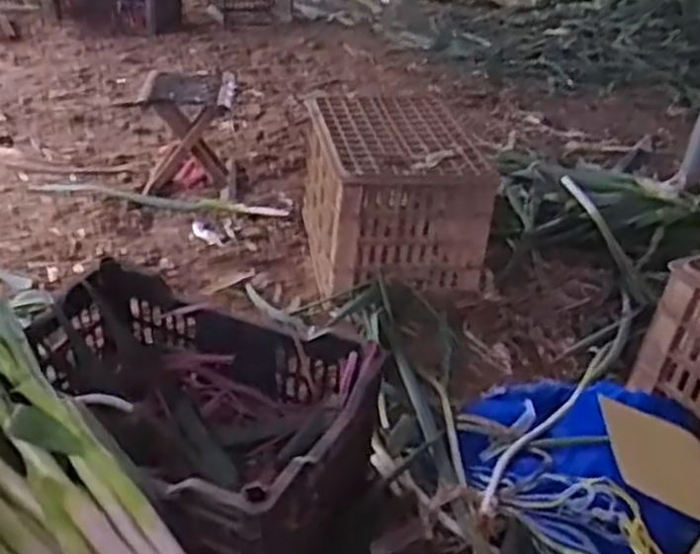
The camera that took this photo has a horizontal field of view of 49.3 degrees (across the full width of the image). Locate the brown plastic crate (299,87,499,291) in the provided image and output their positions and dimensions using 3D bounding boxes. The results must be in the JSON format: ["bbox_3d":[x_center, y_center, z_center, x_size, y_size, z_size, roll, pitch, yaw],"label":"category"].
[{"bbox_3d":[0.085,-0.200,1.727,0.336,0.273,0.470,0,31,-12],"label":"brown plastic crate"}]

